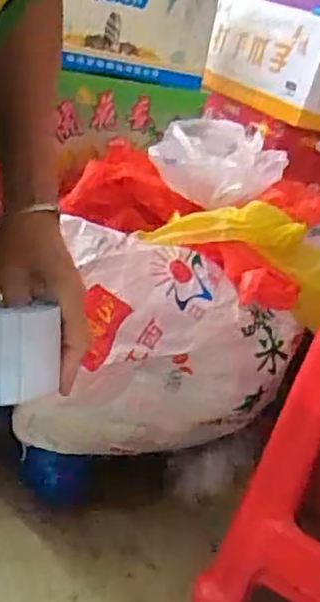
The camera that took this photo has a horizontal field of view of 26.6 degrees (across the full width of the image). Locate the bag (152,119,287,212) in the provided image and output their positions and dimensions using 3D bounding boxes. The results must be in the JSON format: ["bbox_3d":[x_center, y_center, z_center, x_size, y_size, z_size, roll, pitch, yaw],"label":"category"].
[{"bbox_3d":[0.111,-0.245,1.156,0.196,0.087,0.363,14,21,6],"label":"bag"}]

